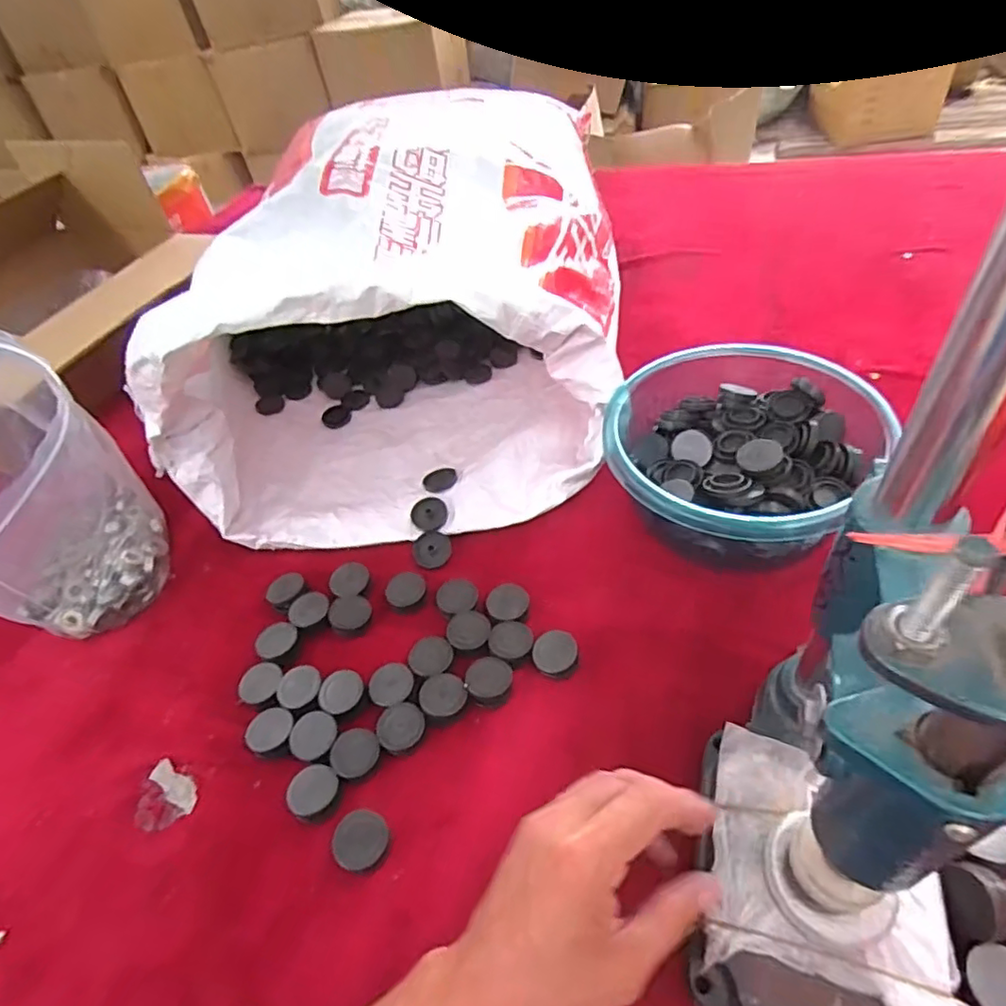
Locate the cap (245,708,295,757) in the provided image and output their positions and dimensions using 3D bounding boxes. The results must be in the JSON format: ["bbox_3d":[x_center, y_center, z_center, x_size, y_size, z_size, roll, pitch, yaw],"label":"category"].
[{"bbox_3d":[-0.164,0.162,0.431,0.033,0.011,0.032,-6,46,6],"label":"cap"}]

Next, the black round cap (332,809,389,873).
[{"bbox_3d":[-0.087,0.206,0.373,0.033,0.012,0.033,-3,46,3],"label":"black round cap"}]

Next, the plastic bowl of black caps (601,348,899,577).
[{"bbox_3d":[0.194,-0.042,0.506,0.221,0.077,0.199,-36,51,-22],"label":"plastic bowl of black caps"}]

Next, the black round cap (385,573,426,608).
[{"bbox_3d":[-0.079,0.071,0.496,0.032,0.004,0.032,-6,46,6],"label":"black round cap"}]

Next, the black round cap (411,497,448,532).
[{"bbox_3d":[-0.066,0.010,0.547,0.032,0.008,0.031,-4,71,4],"label":"black round cap"}]

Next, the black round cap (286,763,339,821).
[{"bbox_3d":[-0.125,0.189,0.399,0.031,0.008,0.032,-6,46,6],"label":"black round cap"}]

